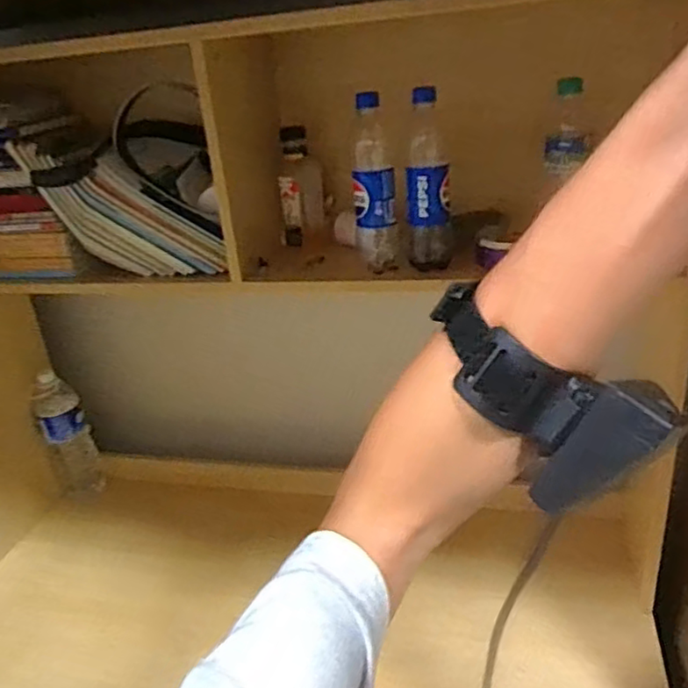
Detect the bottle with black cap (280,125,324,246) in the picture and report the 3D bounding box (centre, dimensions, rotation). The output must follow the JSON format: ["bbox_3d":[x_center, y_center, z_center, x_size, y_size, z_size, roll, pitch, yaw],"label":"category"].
[{"bbox_3d":[-0.074,-0.248,1.022,0.063,0.169,0.069,3,27,18],"label":"bottle with black cap"}]

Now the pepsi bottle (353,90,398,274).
[{"bbox_3d":[0.041,-0.206,0.868,0.056,0.235,0.054,-4,26,5],"label":"pepsi bottle"}]

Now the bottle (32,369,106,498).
[{"bbox_3d":[-0.594,0.209,1.391,0.072,0.271,0.078,17,34,40],"label":"bottle"}]

